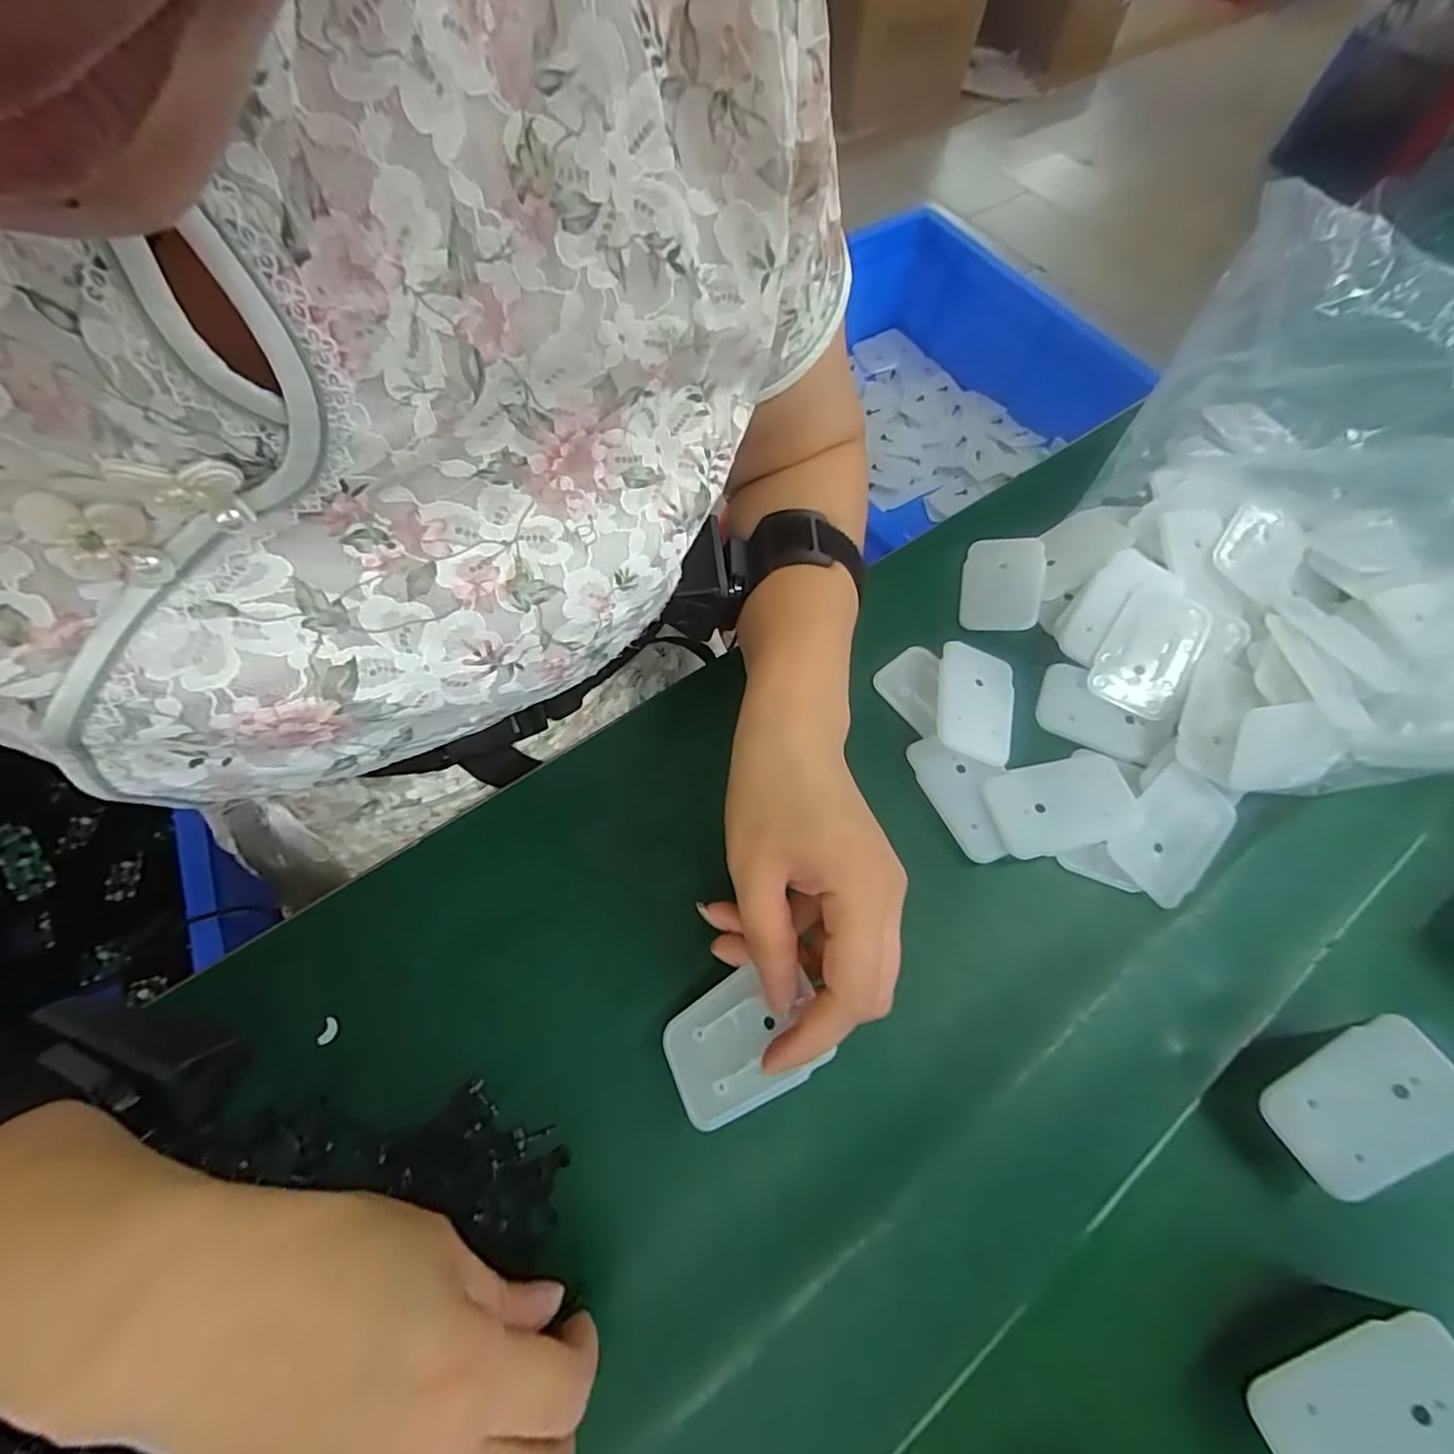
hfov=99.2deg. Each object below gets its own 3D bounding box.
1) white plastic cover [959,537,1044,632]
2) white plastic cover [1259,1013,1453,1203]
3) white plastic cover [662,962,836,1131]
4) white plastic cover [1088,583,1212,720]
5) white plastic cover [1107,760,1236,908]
[{"bbox_3d":[0.167,-0.087,0.375,0.044,0.007,0.068,2,64,25],"label":"white plastic cover"},{"bbox_3d":[0.247,0.146,0.238,0.065,0.007,0.040,-40,53,8],"label":"white plastic cover"},{"bbox_3d":[0.006,0.122,0.243,0.068,0.005,0.045,-36,56,12],"label":"white plastic cover"},{"bbox_3d":[0.232,-0.043,0.339,0.043,0.006,0.071,28,90,16],"label":"white plastic cover"},{"bbox_3d":[0.218,0.051,0.302,0.041,0.006,0.065,43,77,6],"label":"white plastic cover"}]

